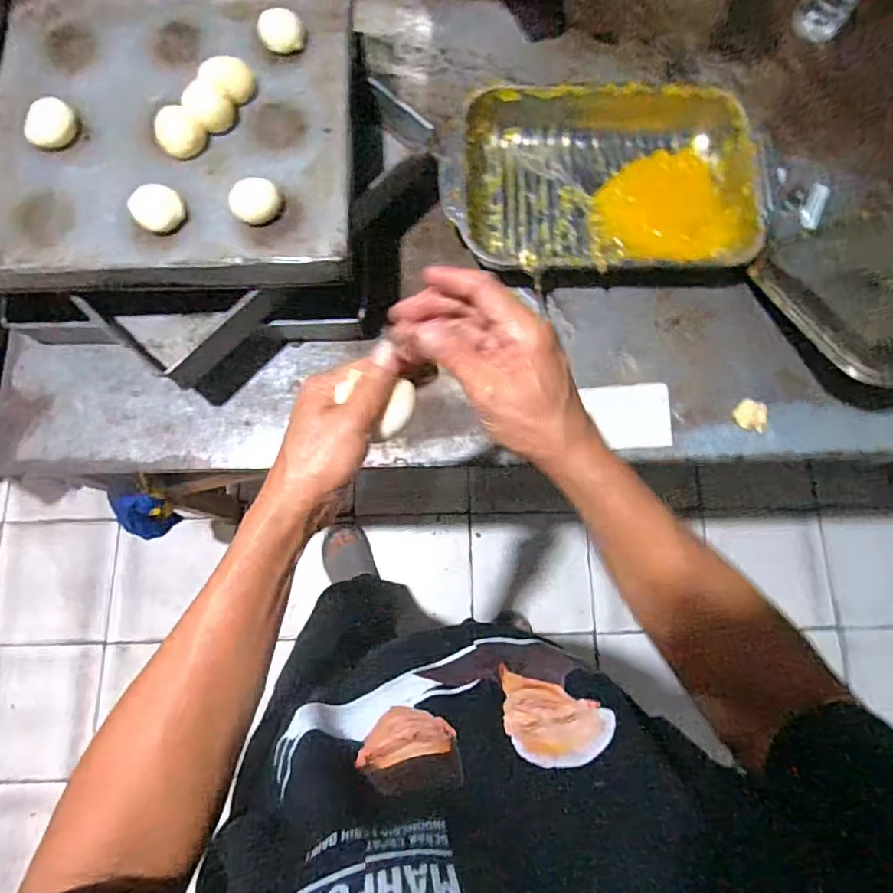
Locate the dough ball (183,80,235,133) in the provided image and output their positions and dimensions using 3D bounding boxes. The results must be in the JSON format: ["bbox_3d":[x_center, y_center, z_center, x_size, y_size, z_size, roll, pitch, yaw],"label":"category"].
[{"bbox_3d":[-0.290,-0.412,0.665,0.053,0.036,0.052,24,77,6],"label":"dough ball"}]

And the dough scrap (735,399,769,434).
[{"bbox_3d":[0.398,-0.040,0.723,0.032,0.025,0.038,17,77,4],"label":"dough scrap"}]

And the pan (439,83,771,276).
[{"bbox_3d":[0.212,-0.358,0.772,0.433,0.078,0.284,1,76,0],"label":"pan"}]

